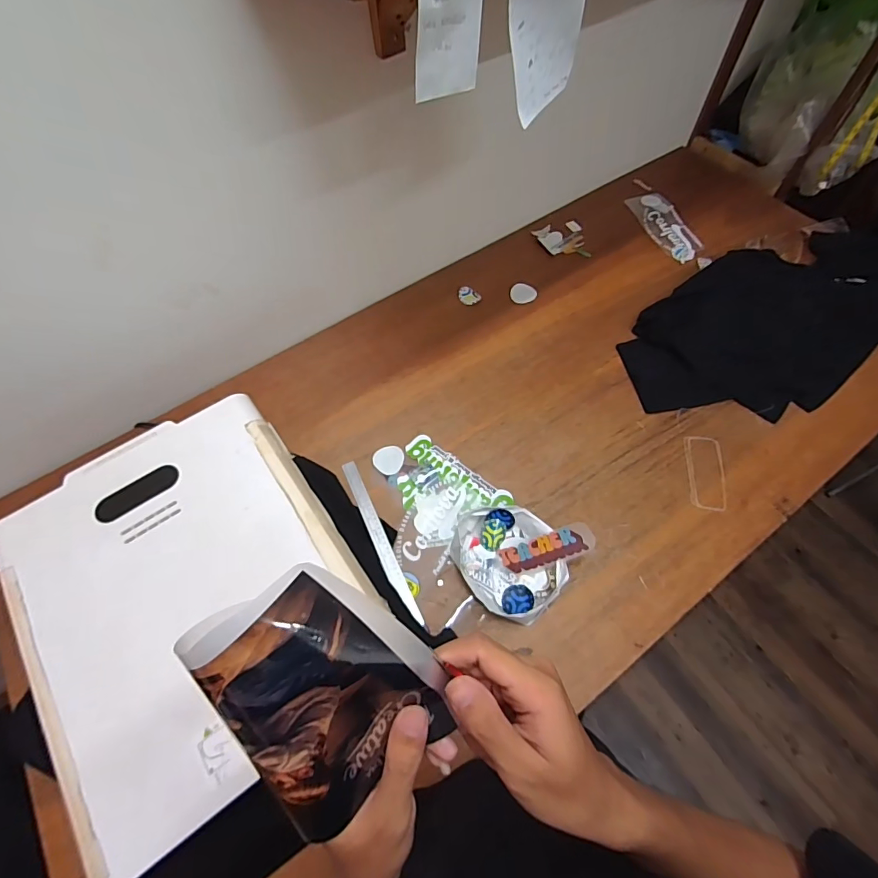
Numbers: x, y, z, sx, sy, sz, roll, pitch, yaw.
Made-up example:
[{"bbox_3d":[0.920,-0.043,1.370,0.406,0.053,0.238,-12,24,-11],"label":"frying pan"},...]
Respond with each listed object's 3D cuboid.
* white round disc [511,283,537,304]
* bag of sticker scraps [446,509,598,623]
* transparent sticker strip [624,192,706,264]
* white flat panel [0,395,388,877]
[{"bbox_3d":[0.205,-0.354,1.092,0.062,0.006,0.058,-1,62,1],"label":"white round disc"},{"bbox_3d":[0.130,0.210,0.764,0.218,0.059,0.175,13,63,8],"label":"bag of sticker scraps"},{"bbox_3d":[0.599,-0.563,1.197,0.102,0.011,0.262,-17,63,2],"label":"transparent sticker strip"},{"bbox_3d":[-0.347,0.197,0.624,0.403,0.031,0.508,-34,67,-15],"label":"white flat panel"}]

